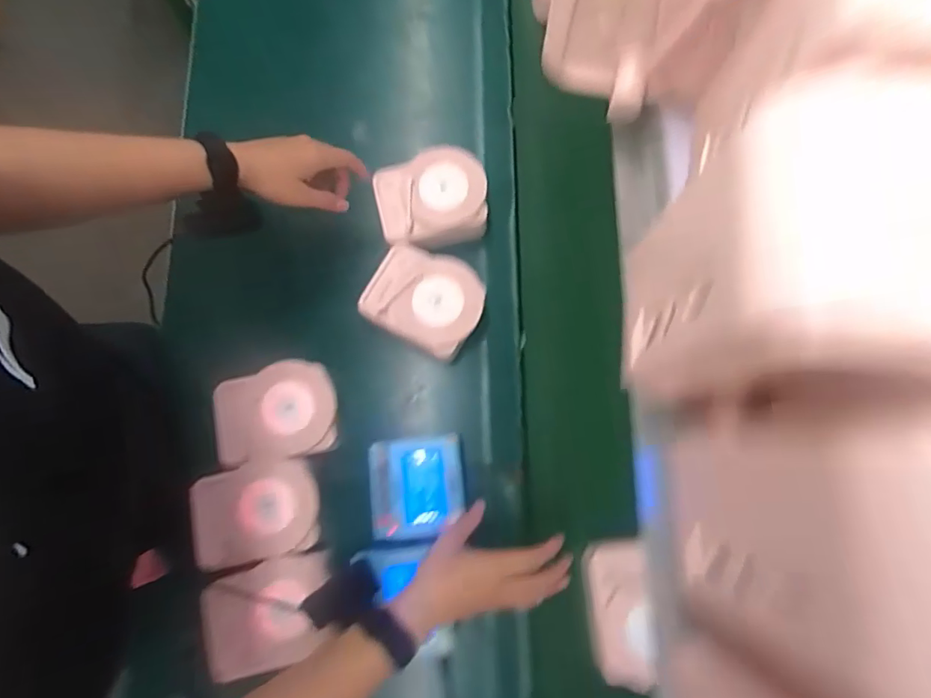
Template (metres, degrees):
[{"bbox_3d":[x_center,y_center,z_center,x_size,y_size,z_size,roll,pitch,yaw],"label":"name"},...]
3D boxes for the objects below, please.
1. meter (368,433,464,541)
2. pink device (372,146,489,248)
[{"bbox_3d":[-0.054,0.150,0.571,0.101,0.045,0.102,-6,79,-1],"label":"meter"},{"bbox_3d":[-0.042,-0.183,0.629,0.129,0.036,0.108,-9,79,-2],"label":"pink device"}]

